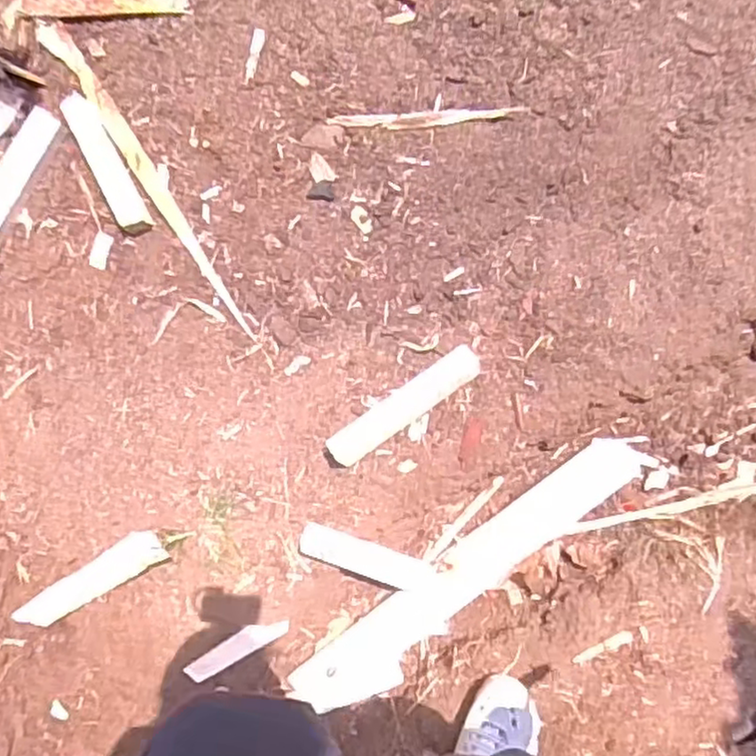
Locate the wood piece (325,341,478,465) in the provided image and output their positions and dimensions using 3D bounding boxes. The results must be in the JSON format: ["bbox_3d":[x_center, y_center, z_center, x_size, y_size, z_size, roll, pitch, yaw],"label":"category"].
[{"bbox_3d":[0.045,0.047,1.164,0.287,0.032,0.060,-35,80,-4],"label":"wood piece"}]

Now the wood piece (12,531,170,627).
[{"bbox_3d":[-0.522,0.367,1.231,0.405,0.028,0.065,-32,82,28],"label":"wood piece"}]

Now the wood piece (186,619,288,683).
[{"bbox_3d":[-0.252,0.482,1.228,0.193,0.028,0.046,-30,79,-3],"label":"wood piece"}]

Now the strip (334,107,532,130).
[{"bbox_3d":[0.091,-0.466,1.237,0.346,0.012,0.032,-2,79,2],"label":"strip"}]

